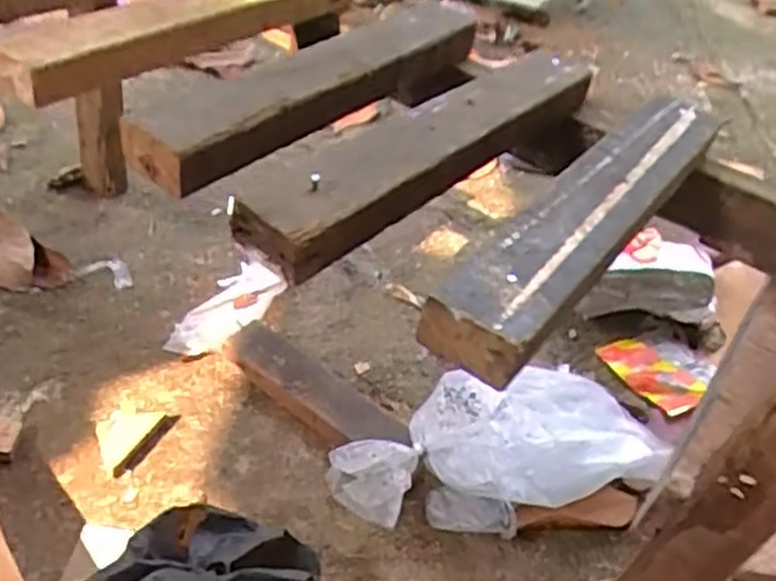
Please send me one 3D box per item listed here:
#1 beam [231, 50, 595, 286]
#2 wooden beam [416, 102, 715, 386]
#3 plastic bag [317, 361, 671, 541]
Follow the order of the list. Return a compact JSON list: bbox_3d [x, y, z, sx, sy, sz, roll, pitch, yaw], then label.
[{"bbox_3d":[0.041,-0.111,0.560,0.065,0.045,0.376,33,45,23],"label":"beam"},{"bbox_3d":[0.137,-0.054,0.509,0.066,0.035,0.351,31,44,21],"label":"wooden beam"},{"bbox_3d":[0.117,0.162,0.813,0.343,0.108,0.166,-11,45,-25],"label":"plastic bag"}]

